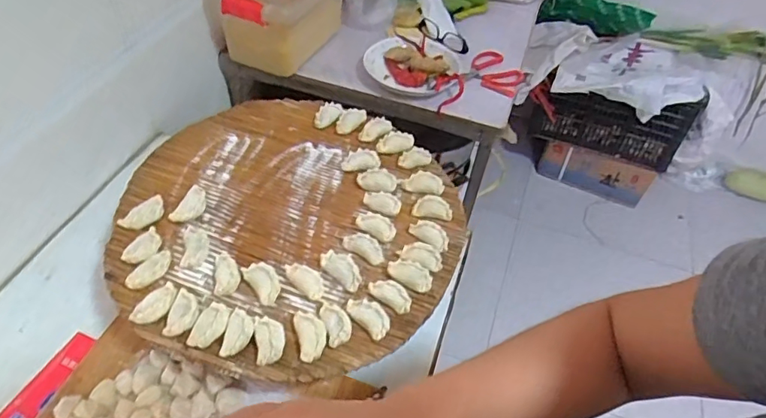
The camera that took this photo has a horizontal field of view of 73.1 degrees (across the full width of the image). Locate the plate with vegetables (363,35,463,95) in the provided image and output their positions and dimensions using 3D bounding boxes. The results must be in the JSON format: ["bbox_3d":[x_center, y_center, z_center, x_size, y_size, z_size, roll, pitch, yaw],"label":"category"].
[{"bbox_3d":[0.064,-0.325,1.093,0.204,0.056,0.204,3,49,-3],"label":"plate with vegetables"}]

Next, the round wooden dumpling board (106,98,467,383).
[{"bbox_3d":[-0.133,-0.002,0.708,0.438,0.037,0.466,3,49,-3],"label":"round wooden dumpling board"}]

